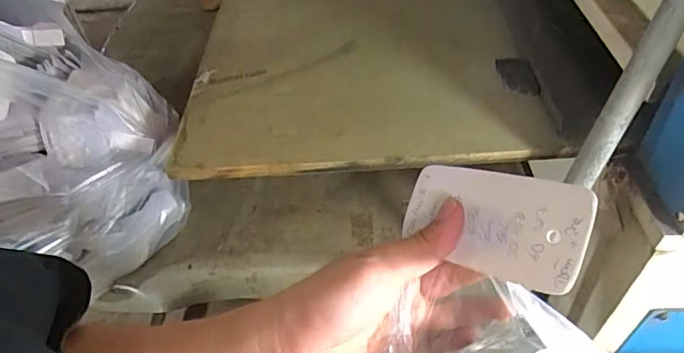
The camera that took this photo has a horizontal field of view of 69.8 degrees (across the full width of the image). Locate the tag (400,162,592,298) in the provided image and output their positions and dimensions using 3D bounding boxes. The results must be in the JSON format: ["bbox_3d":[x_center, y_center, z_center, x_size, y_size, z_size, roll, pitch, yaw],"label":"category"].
[{"bbox_3d":[0.075,0.024,0.255,0.102,0.006,0.049,19,90,50],"label":"tag"}]

